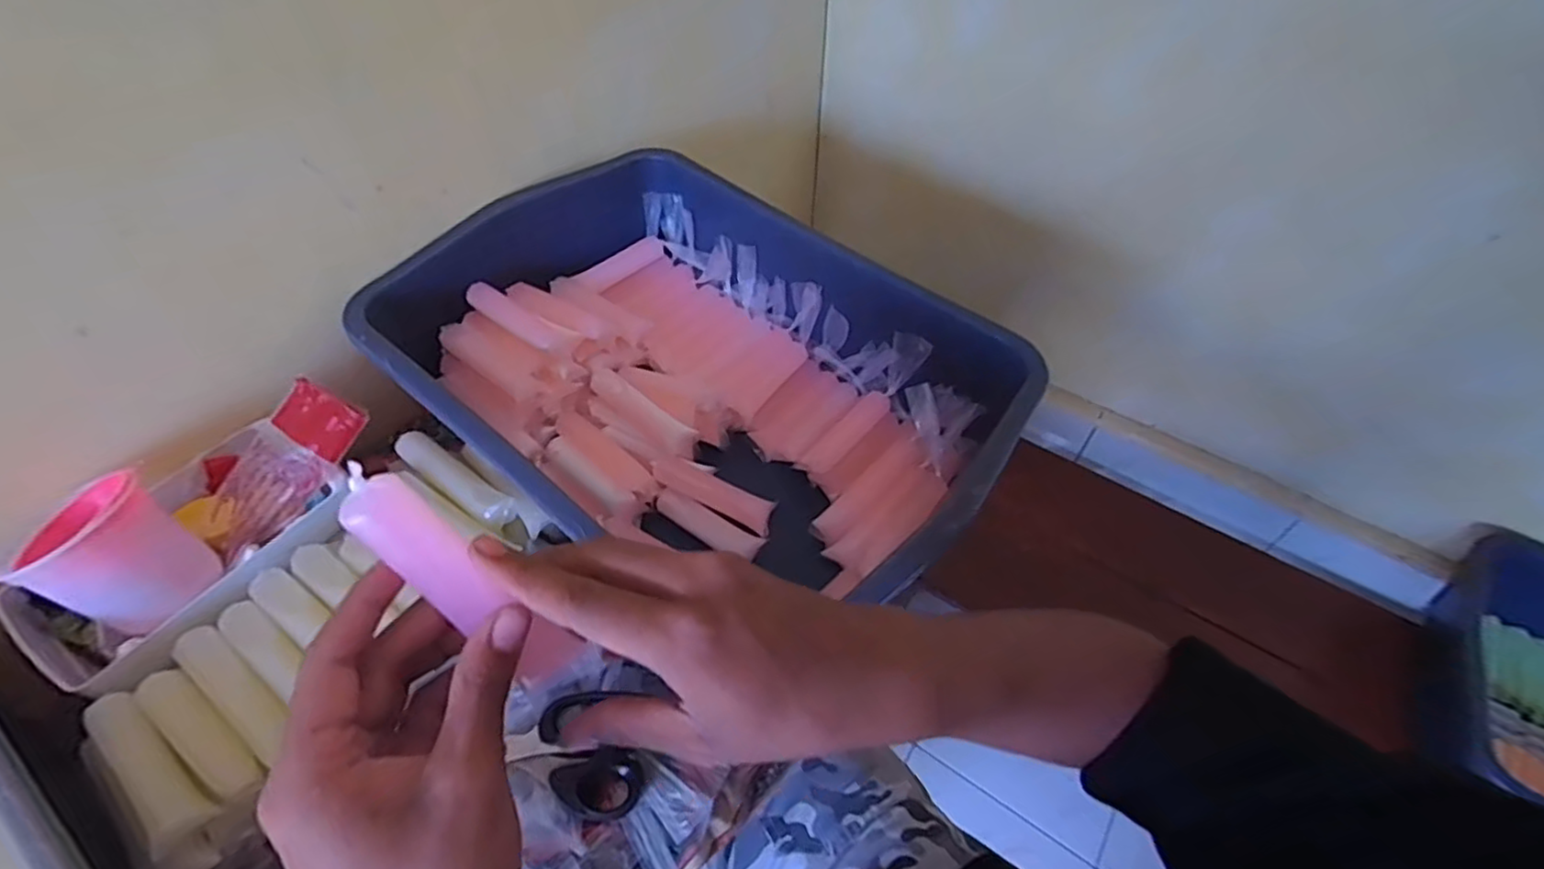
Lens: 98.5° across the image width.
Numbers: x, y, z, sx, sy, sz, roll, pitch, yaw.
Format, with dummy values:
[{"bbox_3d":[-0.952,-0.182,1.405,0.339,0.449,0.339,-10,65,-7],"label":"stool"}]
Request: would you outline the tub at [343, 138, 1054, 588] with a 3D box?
[{"bbox_3d":[-0.074,-0.039,0.587,0.476,0.150,0.350,32,59,22],"label":"tub"}]

